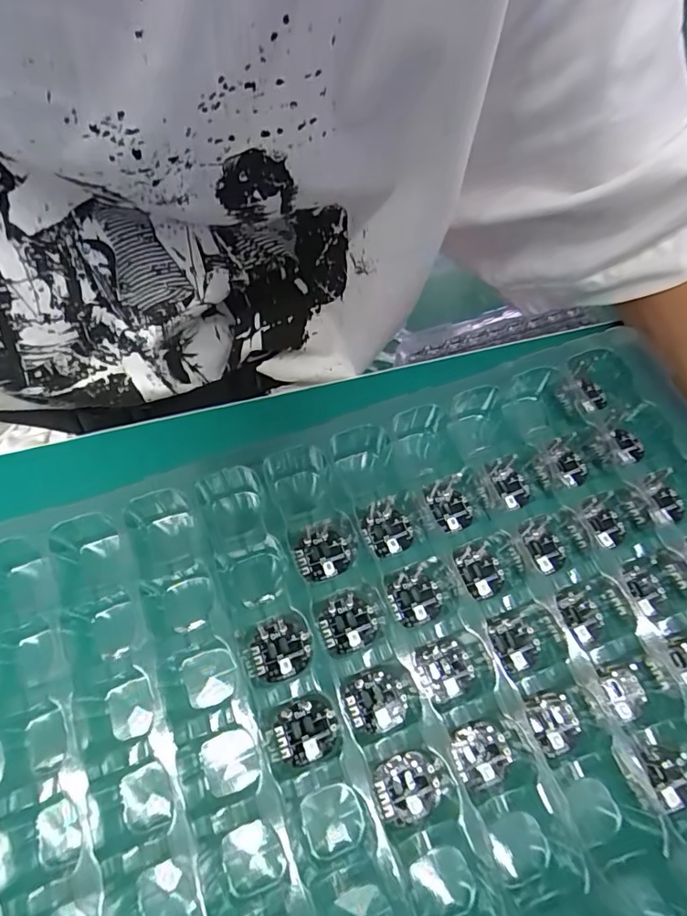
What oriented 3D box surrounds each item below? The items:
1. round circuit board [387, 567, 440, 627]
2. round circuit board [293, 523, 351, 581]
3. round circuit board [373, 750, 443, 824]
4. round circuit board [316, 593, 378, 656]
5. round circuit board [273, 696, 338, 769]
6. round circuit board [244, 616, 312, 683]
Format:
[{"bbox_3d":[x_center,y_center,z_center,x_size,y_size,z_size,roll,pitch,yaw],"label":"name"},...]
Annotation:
[{"bbox_3d":[0.031,0.061,0.224,0.022,0.006,0.023,1,66,-2],"label":"round circuit board"},{"bbox_3d":[-0.010,0.042,0.230,0.024,0.005,0.023,1,66,-2],"label":"round circuit board"},{"bbox_3d":[0.024,0.126,0.195,0.024,0.004,0.022,1,66,-2],"label":"round circuit board"},{"bbox_3d":[0.001,0.071,0.219,0.024,0.004,0.023,1,66,-2],"label":"round circuit board"},{"bbox_3d":[-0.015,0.108,0.202,0.024,0.004,0.023,1,66,-2],"label":"round circuit board"},{"bbox_3d":[-0.027,0.080,0.213,0.027,0.004,0.024,-11,67,-7],"label":"round circuit board"}]

